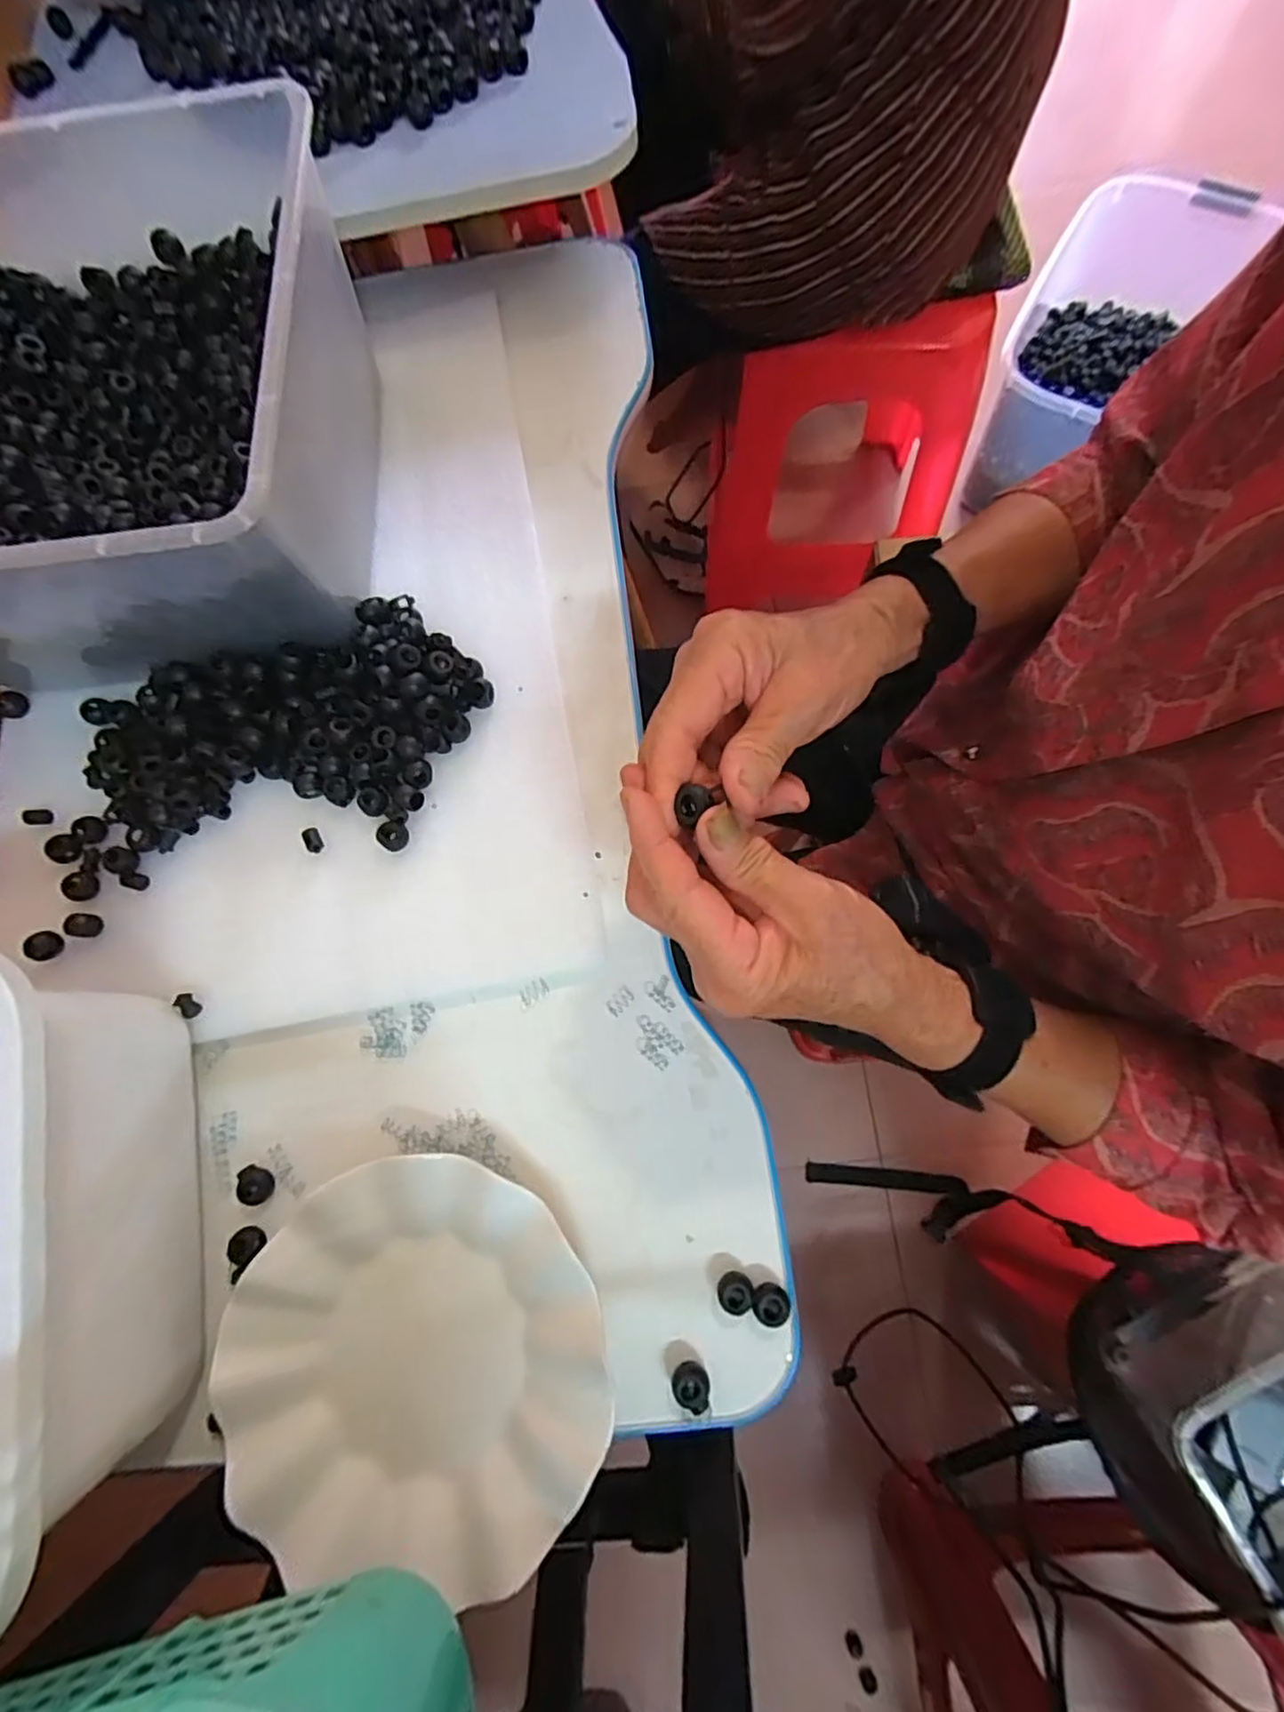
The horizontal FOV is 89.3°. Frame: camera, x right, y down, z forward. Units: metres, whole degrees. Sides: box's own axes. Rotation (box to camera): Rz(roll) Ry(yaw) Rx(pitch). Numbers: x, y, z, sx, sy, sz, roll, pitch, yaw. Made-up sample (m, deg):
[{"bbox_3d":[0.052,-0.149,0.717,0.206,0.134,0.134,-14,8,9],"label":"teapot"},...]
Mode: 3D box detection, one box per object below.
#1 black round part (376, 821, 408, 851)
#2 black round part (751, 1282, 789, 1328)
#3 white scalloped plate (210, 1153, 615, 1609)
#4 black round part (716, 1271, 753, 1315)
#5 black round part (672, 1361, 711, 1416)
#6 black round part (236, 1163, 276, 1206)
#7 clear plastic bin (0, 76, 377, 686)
[{"bbox_3d":[-0.146,-0.012,0.381,0.015,0.009,0.017,31,77,9],"label":"black round part"},{"bbox_3d":[0.062,0.218,0.315,0.017,0.010,0.016,0,74,1],"label":"black round part"},{"bbox_3d":[-0.109,0.241,0.312,0.181,0.025,0.171,0,74,1],"label":"white scalloped plate"},{"bbox_3d":[0.045,0.214,0.318,0.017,0.011,0.016,0,74,1],"label":"black round part"},{"bbox_3d":[0.024,0.252,0.307,0.017,0.012,0.019,-23,75,-5],"label":"black round part"},{"bbox_3d":[-0.208,0.176,0.348,0.018,0.010,0.016,25,76,8],"label":"black round part"},{"bbox_3d":[-0.317,-0.265,0.391,0.297,0.139,0.322,-4,75,2],"label":"clear plastic bin"}]

